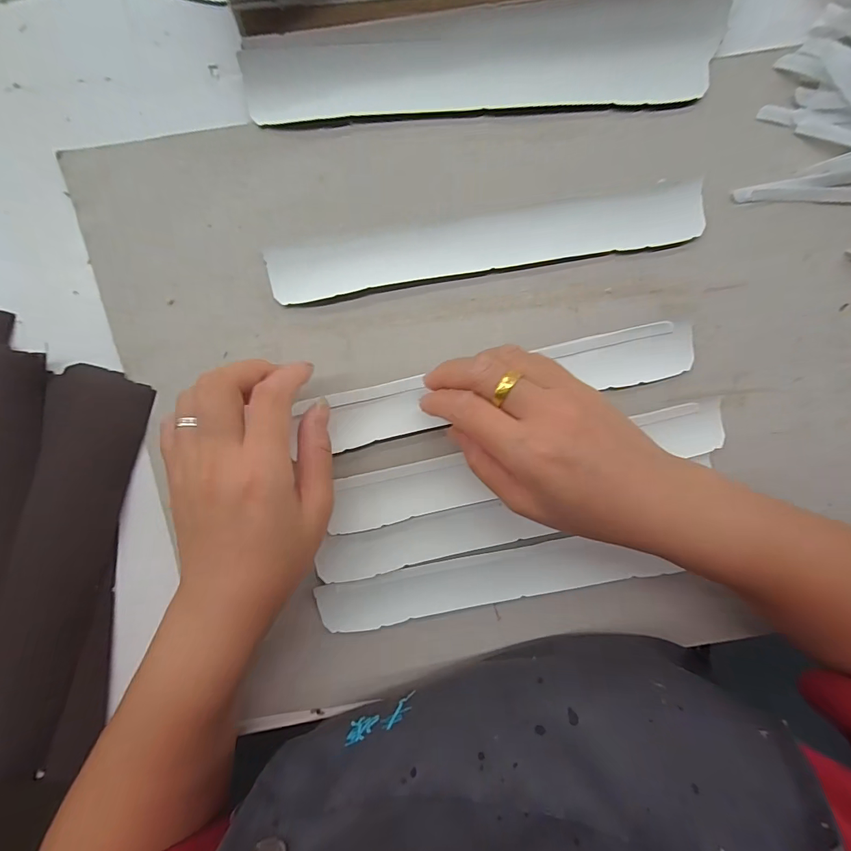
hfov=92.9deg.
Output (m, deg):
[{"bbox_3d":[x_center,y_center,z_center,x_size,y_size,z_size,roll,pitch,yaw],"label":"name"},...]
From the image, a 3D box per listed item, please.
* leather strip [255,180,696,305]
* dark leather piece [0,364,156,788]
[{"bbox_3d":[0.037,-0.109,0.241,0.256,0.005,0.033,-9,98,-1],"label":"leather strip"},{"bbox_3d":[-0.230,0.098,0.251,0.055,0.007,0.268,15,93,-11],"label":"dark leather piece"}]

